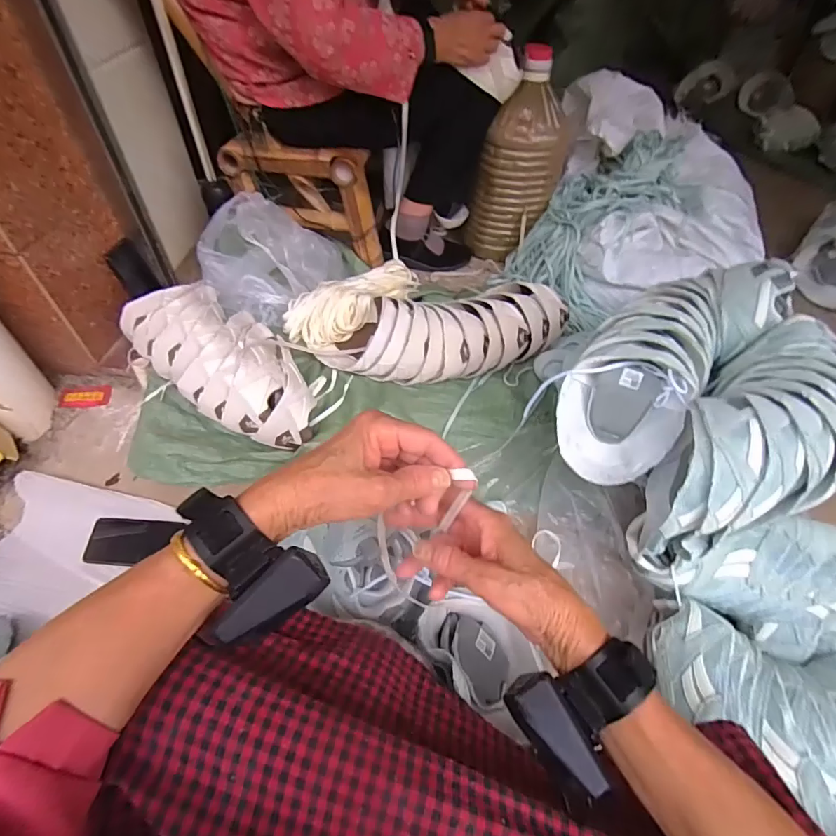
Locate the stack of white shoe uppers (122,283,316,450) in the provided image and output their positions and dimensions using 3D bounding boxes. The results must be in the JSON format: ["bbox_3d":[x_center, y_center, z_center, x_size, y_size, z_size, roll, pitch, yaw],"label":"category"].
[{"bbox_3d":[-0.334,-0.109,0.822,0.402,0.096,0.190,40,59,10],"label":"stack of white shoe uppers"}]

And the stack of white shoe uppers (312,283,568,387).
[{"bbox_3d":[0.052,-0.157,0.892,0.478,0.123,0.151,-10,52,-11],"label":"stack of white shoe uppers"}]

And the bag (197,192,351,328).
[{"bbox_3d":[-0.312,-0.329,0.959,0.304,0.188,0.168,-3,51,-6],"label":"bag"}]

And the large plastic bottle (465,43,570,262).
[{"bbox_3d":[0.237,-0.588,1.064,0.155,0.403,0.154,33,57,22],"label":"large plastic bottle"}]

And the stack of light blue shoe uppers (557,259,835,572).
[{"bbox_3d":[0.388,-0.010,0.649,0.331,0.222,0.339,-29,58,-24],"label":"stack of light blue shoe uppers"}]

